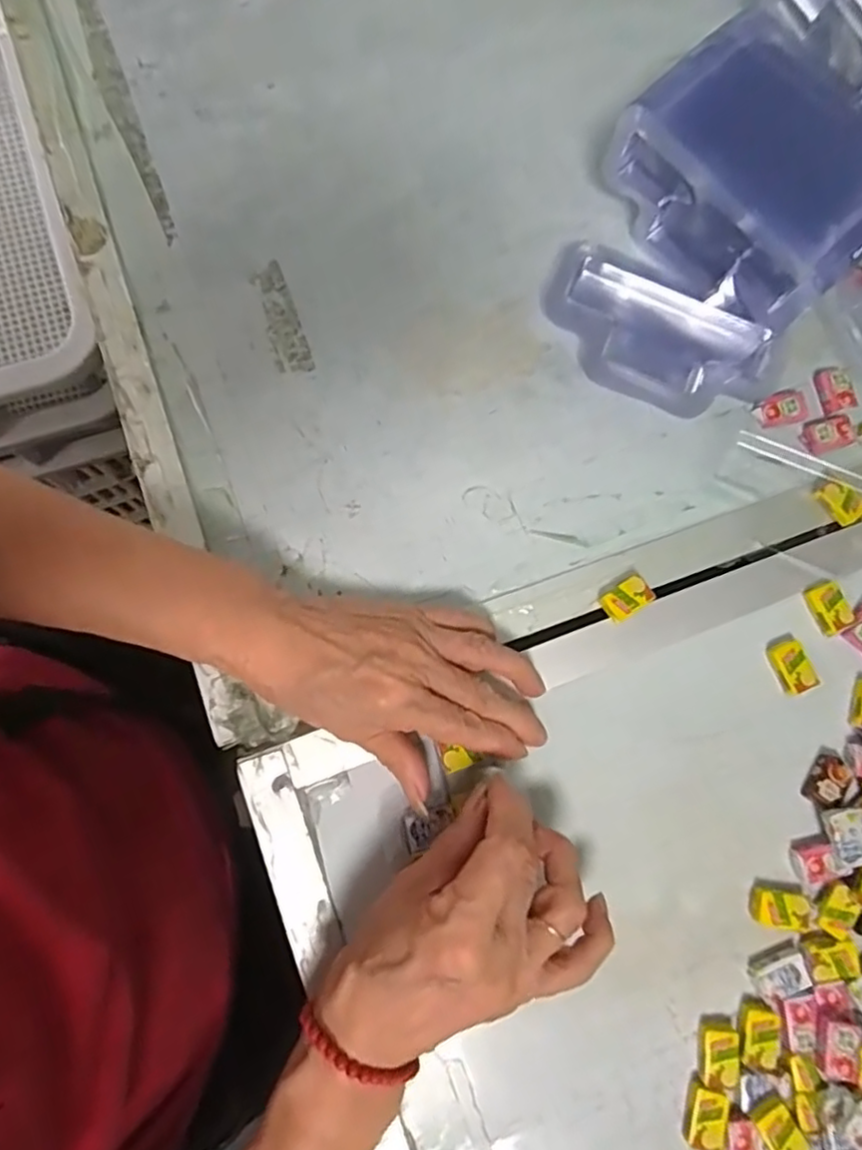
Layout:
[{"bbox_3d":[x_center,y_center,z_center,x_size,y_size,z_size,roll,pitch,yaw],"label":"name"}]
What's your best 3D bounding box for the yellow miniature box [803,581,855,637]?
[{"bbox_3d":[0.216,0.018,0.353,0.019,0.006,0.027,-22,82,-7],"label":"yellow miniature box"}]

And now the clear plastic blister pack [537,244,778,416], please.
[{"bbox_3d":[0.126,-0.139,0.378,0.130,0.012,0.068,27,79,2],"label":"clear plastic blister pack"}]

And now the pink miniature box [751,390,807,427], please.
[{"bbox_3d":[0.202,-0.096,0.375,0.032,0.007,0.017,-16,81,-6],"label":"pink miniature box"}]

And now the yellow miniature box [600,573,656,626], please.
[{"bbox_3d":[0.106,0.013,0.352,0.027,0.008,0.018,-34,83,-8],"label":"yellow miniature box"}]

